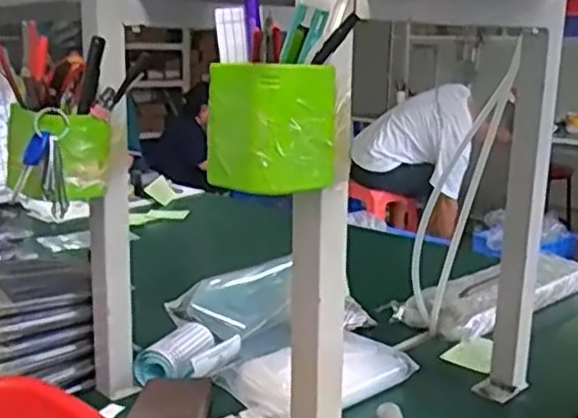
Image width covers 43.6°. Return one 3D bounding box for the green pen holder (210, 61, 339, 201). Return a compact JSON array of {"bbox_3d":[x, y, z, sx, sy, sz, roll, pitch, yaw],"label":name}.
[{"bbox_3d":[-0.011,-0.054,0.481,0.066,0.078,0.067,10,15,38],"label":"green pen holder"}]

